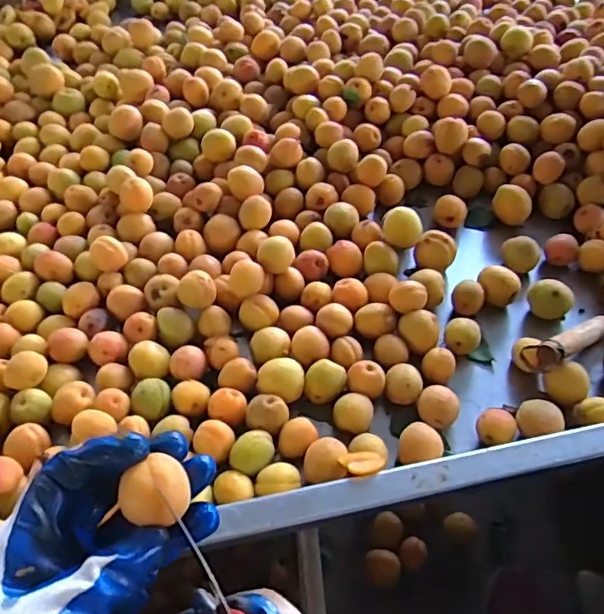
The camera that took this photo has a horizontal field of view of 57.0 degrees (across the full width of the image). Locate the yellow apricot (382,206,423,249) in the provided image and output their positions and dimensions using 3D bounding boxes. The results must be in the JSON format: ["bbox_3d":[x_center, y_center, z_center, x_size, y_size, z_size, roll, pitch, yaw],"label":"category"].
[{"bbox_3d":[0.113,-0.090,0.627,0.043,0.037,0.033,11,53,8],"label":"yellow apricot"}]

